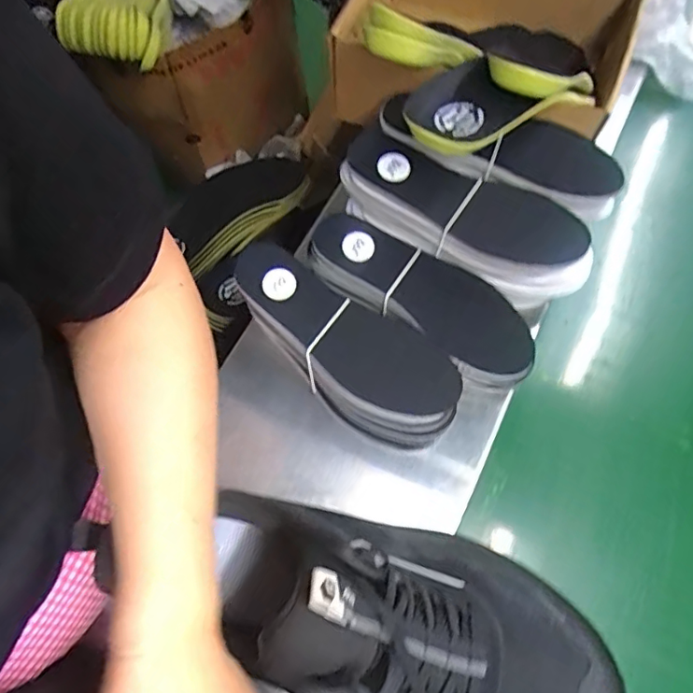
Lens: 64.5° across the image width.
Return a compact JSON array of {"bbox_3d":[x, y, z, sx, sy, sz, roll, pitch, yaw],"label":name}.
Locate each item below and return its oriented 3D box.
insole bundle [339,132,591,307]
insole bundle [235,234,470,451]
[{"bbox_3d":[0.101,-0.114,0.467,0.214,0.051,0.078,31,70,12],"label":"insole bundle"},{"bbox_3d":[-0.007,-0.002,0.452,0.211,0.046,0.081,36,71,14],"label":"insole bundle"}]

